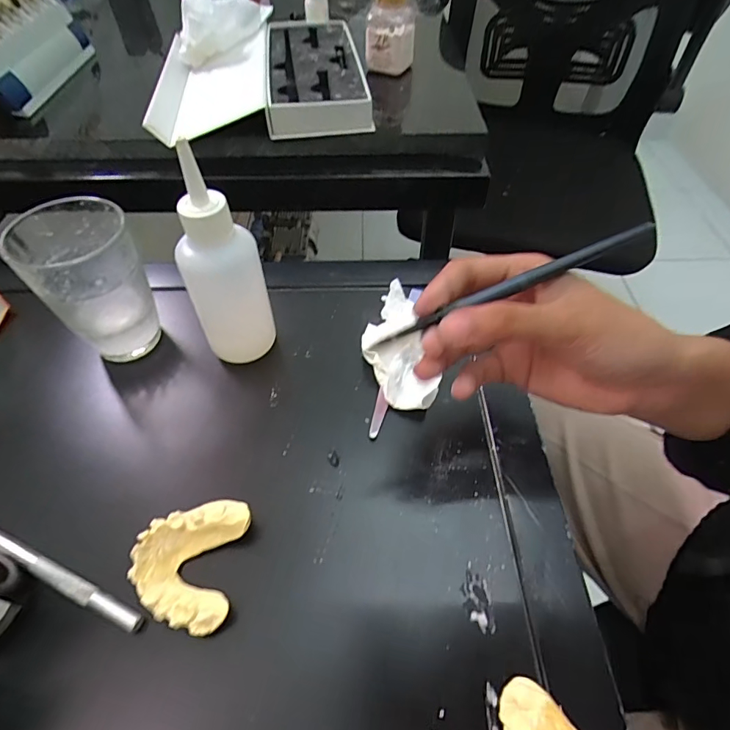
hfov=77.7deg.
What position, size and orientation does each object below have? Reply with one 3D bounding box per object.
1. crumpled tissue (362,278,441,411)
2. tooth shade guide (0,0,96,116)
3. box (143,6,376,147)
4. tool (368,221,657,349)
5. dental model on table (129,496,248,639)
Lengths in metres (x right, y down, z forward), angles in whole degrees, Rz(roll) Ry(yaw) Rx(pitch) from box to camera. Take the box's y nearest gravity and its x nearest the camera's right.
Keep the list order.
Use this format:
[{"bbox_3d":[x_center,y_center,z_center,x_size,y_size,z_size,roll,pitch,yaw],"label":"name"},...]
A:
[{"bbox_3d":[0.023,-0.017,0.317,0.048,0.018,0.099,-1,59,-2],"label":"crumpled tissue"},{"bbox_3d":[-0.320,-0.307,0.423,0.035,0.092,0.163,1,51,0],"label":"tooth shade guide"},{"bbox_3d":[-0.099,-0.277,0.437,0.193,0.039,0.219,-6,52,-5],"label":"box"},{"bbox_3d":[0.077,-0.040,0.226,0.159,0.009,0.007,-23,54,-9],"label":"tool"},{"bbox_3d":[-0.089,0.098,0.229,0.049,0.017,0.060,5,52,4],"label":"dental model on table"}]

